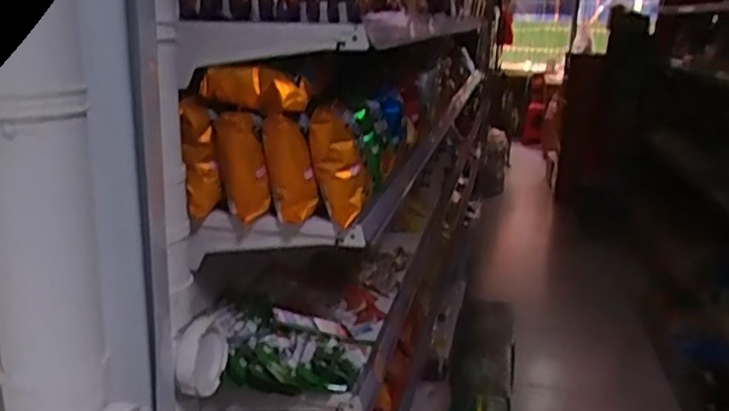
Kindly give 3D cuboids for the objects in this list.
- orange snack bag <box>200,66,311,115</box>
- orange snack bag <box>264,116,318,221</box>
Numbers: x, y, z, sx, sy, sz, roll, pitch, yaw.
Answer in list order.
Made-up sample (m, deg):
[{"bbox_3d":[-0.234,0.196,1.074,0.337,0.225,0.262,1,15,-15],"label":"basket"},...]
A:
[{"bbox_3d":[-0.167,-0.178,1.031,0.160,0.065,0.039,6,14,10],"label":"orange snack bag"},{"bbox_3d":[-0.115,-0.059,1.054,0.081,0.158,0.057,-1,16,-7],"label":"orange snack bag"}]

